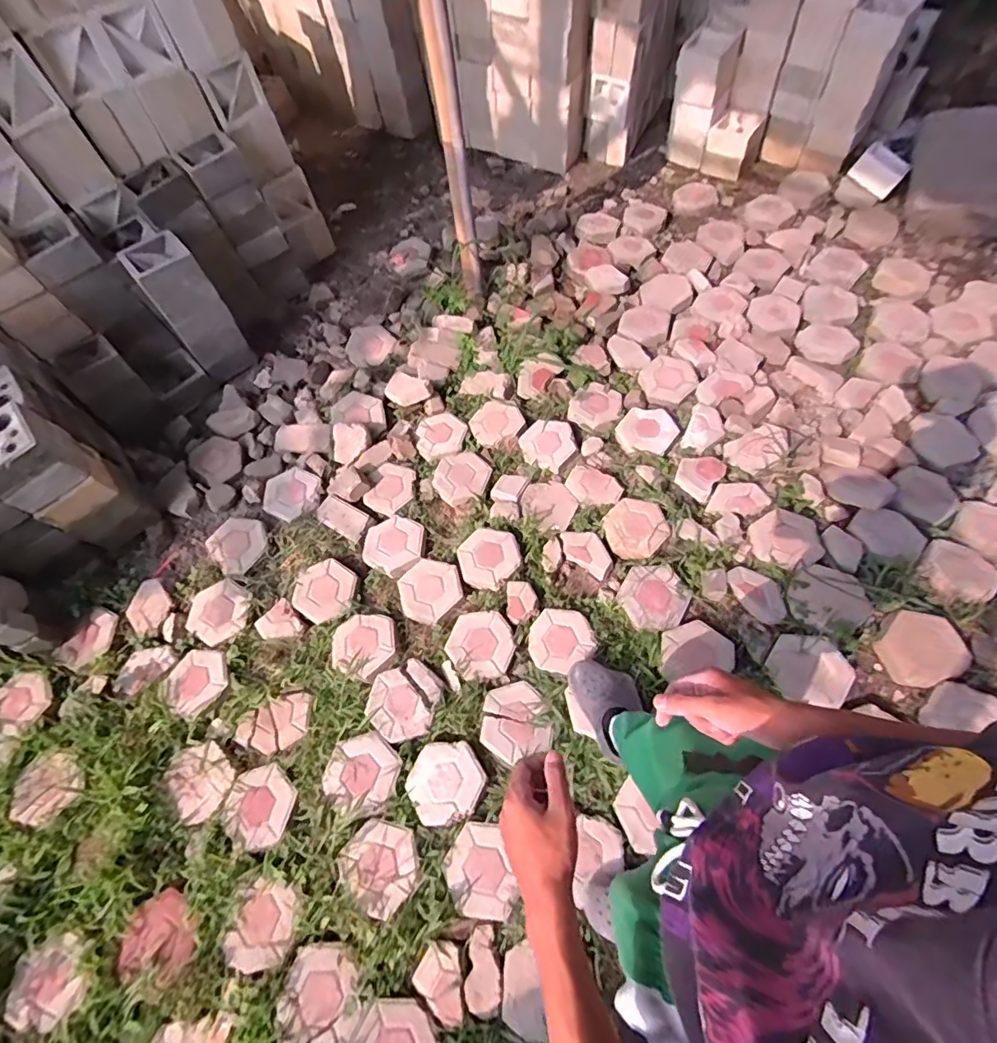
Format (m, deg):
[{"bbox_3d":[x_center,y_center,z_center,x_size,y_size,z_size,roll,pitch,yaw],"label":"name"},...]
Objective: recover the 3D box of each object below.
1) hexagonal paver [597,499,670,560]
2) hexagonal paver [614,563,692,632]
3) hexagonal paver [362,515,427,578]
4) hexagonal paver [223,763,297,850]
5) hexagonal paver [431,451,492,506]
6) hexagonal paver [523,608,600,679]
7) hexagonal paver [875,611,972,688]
[{"bbox_3d":[0.460,0.021,1.743,0.214,0.054,0.207,-41,67,-16],"label":"hexagonal paver"},{"bbox_3d":[0.491,0.235,1.632,0.201,0.034,0.205,-28,64,-10],"label":"hexagonal paver"},{"bbox_3d":[-0.355,0.080,1.778,0.215,0.054,0.204,26,68,17],"label":"hexagonal paver"},{"bbox_3d":[-0.654,0.775,1.409,0.209,0.033,0.183,39,72,21],"label":"hexagonal paver"},{"bbox_3d":[-0.135,-0.164,1.896,0.214,0.057,0.208,-4,62,3],"label":"hexagonal paver"},{"bbox_3d":[0.188,0.366,1.599,0.195,0.032,0.187,-37,66,-14],"label":"hexagonal paver"},{"bbox_3d":[1.184,0.351,1.448,0.230,0.051,0.196,-18,63,-5],"label":"hexagonal paver"}]

